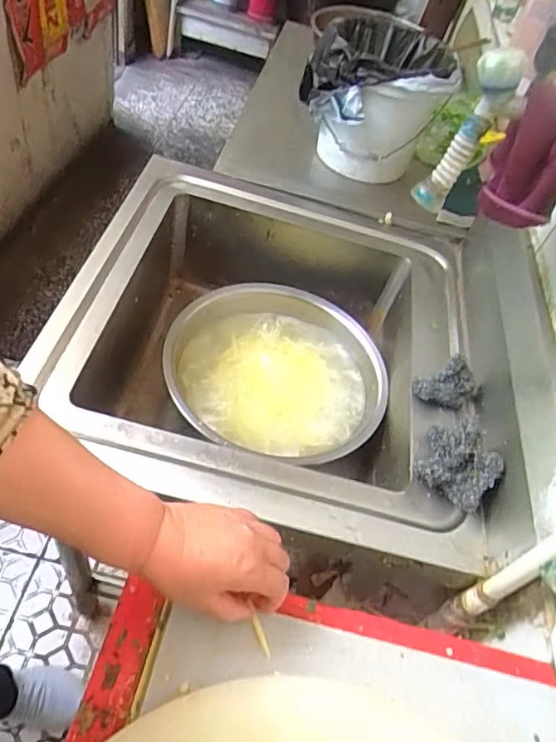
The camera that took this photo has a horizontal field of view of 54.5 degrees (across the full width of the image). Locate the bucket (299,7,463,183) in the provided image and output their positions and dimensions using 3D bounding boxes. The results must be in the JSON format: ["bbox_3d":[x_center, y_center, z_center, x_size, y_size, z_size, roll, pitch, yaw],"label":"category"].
[{"bbox_3d":[0.175,-0.494,0.999,0.243,0.215,0.245,1,46,-2],"label":"bucket"}]

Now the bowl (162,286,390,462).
[{"bbox_3d":[0.001,-0.007,0.869,0.326,0.109,0.306,1,46,-2],"label":"bowl"}]

